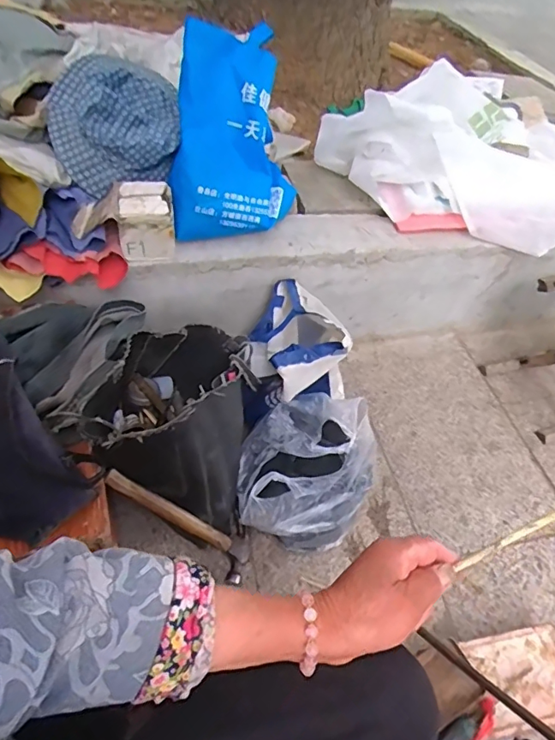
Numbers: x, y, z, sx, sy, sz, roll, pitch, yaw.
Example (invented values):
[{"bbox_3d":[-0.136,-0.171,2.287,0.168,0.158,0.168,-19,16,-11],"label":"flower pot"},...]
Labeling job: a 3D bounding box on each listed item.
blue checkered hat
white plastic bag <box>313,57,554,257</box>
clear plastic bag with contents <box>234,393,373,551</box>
[{"bbox_3d":[-0.298,-0.451,0.927,0.237,0.191,0.131,-4,49,-9],"label":"blue checkered hat"},{"bbox_3d":[0.389,-0.462,1.081,0.599,0.214,0.327,9,48,2],"label":"white plastic bag"},{"bbox_3d":[0.048,0.156,0.843,0.226,0.152,0.230,19,49,11],"label":"clear plastic bag with contents"}]

